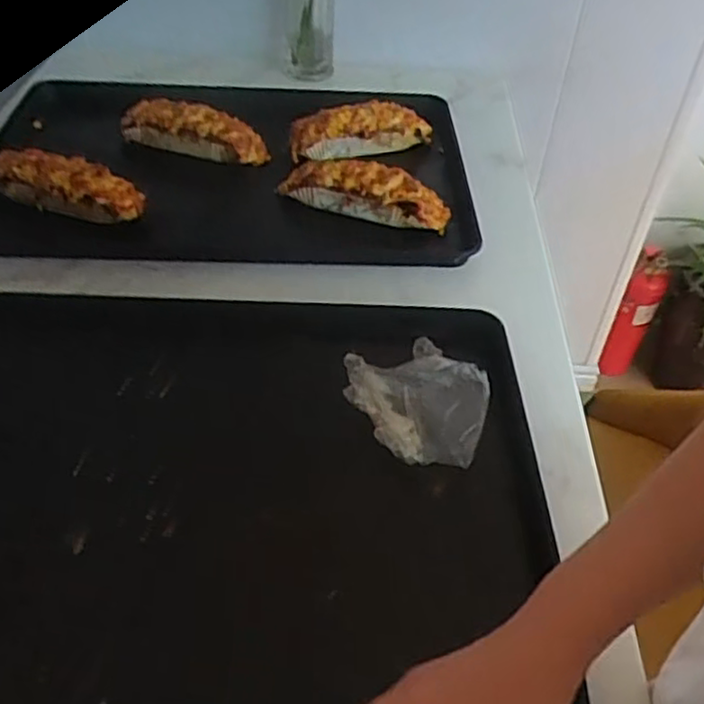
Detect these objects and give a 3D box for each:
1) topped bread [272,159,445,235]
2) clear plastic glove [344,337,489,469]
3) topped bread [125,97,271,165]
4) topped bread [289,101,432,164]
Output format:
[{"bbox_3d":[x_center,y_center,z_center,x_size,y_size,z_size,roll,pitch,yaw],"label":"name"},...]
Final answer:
[{"bbox_3d":[0.013,-0.199,0.874,0.218,0.057,0.042,18,46,14],"label":"topped bread"},{"bbox_3d":[0.062,0.035,0.621,0.106,0.038,0.143,-18,48,-21],"label":"clear plastic glove"},{"bbox_3d":[-0.215,-0.301,0.969,0.206,0.056,0.056,7,44,3],"label":"topped bread"},{"bbox_3d":[0.014,-0.308,1.002,0.202,0.070,0.048,-12,46,-15],"label":"topped bread"}]

